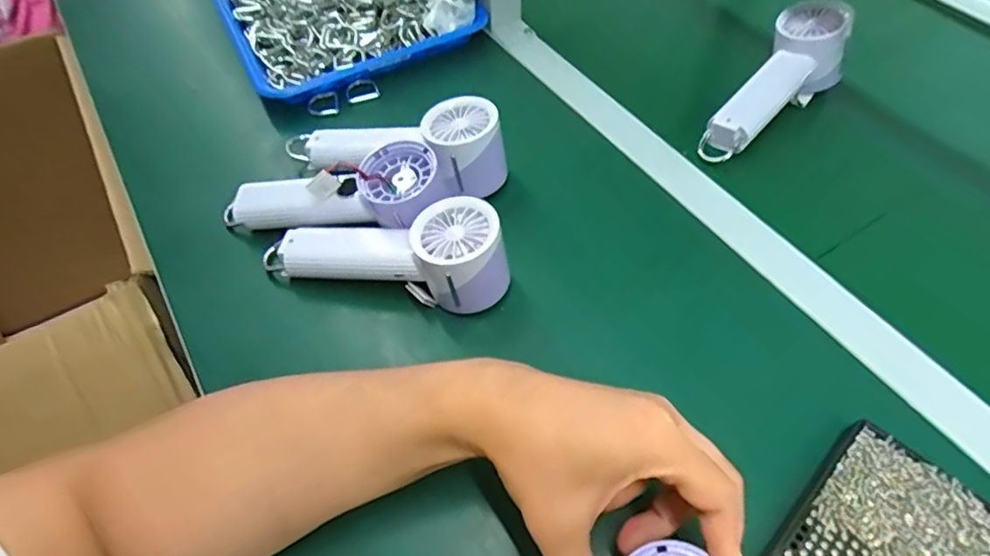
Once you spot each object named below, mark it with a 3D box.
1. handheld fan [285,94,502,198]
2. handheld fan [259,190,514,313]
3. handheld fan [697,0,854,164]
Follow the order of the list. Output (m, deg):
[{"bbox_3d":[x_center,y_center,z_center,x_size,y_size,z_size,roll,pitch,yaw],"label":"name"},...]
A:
[{"bbox_3d":[-0.083,-0.111,0.494,0.190,0.059,0.067,5,56,21],"label":"handheld fan"},{"bbox_3d":[-0.084,-0.025,0.421,0.188,0.054,0.064,9,57,9],"label":"handheld fan"},{"bbox_3d":[0.256,-0.174,0.530,0.064,0.060,0.184,40,81,25],"label":"handheld fan"}]

